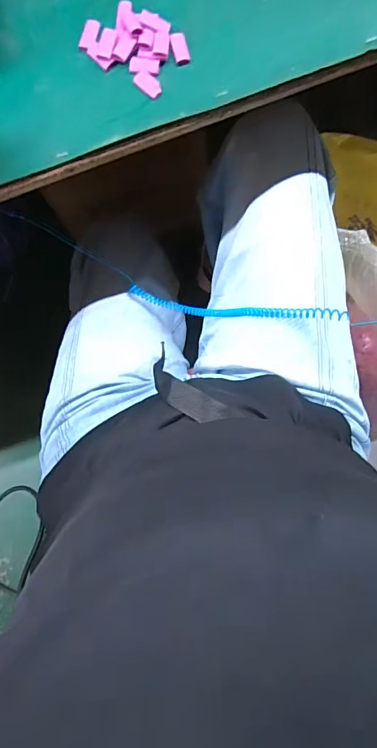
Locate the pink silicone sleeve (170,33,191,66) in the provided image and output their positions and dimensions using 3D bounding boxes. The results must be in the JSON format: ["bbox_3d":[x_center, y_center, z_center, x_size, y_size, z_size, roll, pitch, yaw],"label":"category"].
[{"bbox_3d":[-0.007,-0.274,0.342,0.013,0.004,0.028,-13,83,0],"label":"pink silicone sleeve"}]

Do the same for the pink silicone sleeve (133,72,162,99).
[{"bbox_3d":[-0.034,-0.242,0.340,0.027,0.004,0.014,42,86,6],"label":"pink silicone sleeve"}]

